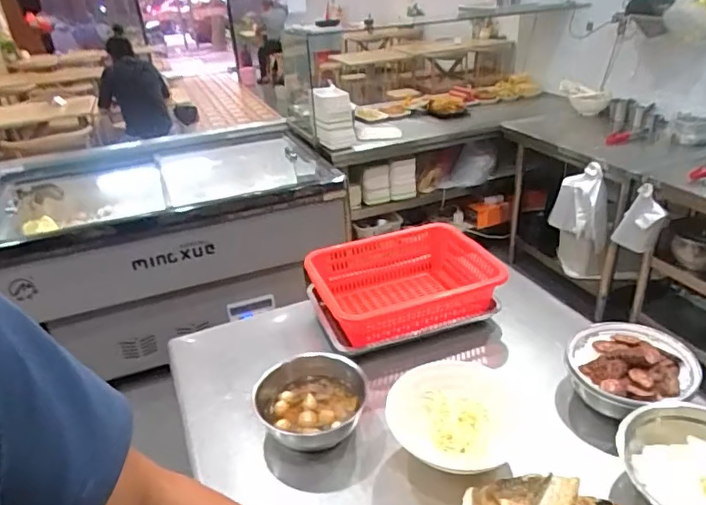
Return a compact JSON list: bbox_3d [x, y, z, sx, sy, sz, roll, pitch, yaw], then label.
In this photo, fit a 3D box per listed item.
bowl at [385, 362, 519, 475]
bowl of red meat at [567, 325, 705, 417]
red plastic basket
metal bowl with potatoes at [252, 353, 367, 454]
[{"bbox_3d":[0.172,0.268,0.884,0.204,0.060,0.192,-3,28,2],"label":"bowl"},{"bbox_3d":[0.492,0.207,0.929,0.195,0.082,0.190,-3,28,2],"label":"bowl of red meat"},{"bbox_3d":[0.127,0.080,1.199,0.413,0.141,0.297,-11,29,-13],"label":"red plastic basket"},{"bbox_3d":[-0.073,0.258,0.917,0.189,0.063,0.192,-3,28,2],"label":"metal bowl with potatoes"}]

